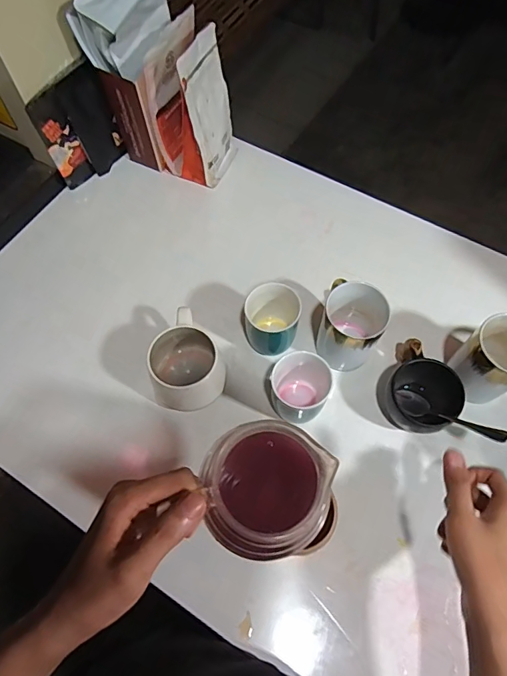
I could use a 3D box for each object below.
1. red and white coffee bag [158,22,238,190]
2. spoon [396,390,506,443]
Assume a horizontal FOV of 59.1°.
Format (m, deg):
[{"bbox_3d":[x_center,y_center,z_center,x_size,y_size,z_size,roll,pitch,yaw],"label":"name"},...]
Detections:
[{"bbox_3d":[-0.085,-0.327,0.642,0.086,0.188,0.090,22,67,11],"label":"red and white coffee bag"},{"bbox_3d":[0.210,0.086,0.482,0.115,0.022,0.029,18,63,40],"label":"spoon"}]

